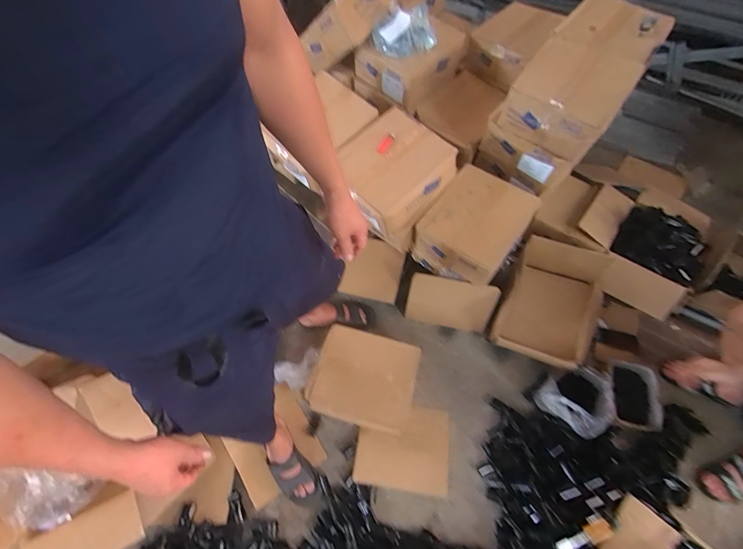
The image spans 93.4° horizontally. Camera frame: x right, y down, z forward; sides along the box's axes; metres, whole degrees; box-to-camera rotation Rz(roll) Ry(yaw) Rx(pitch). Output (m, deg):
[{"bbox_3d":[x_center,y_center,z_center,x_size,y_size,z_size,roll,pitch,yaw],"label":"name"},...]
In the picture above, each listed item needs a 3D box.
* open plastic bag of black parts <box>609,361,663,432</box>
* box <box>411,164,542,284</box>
[{"bbox_3d":[0.930,0.434,1.253,0.190,0.069,0.220,11,63,5],"label":"open plastic bag of black parts"},{"bbox_3d":[0.339,-0.155,1.181,0.269,0.191,0.322,34,67,16],"label":"box"}]

